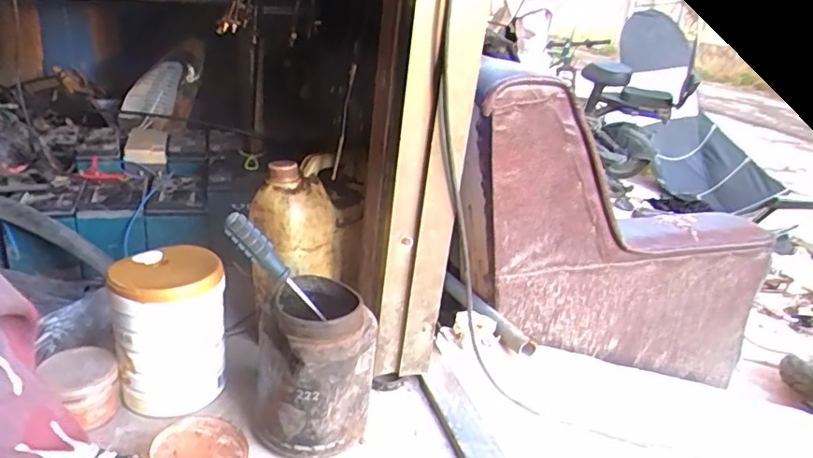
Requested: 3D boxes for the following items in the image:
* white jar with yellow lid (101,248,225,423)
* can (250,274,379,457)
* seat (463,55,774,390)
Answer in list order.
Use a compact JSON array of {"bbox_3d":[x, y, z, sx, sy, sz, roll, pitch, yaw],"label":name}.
[{"bbox_3d":[-0.292,0.126,0.690,0.121,0.171,0.108,-5,26,-24],"label":"white jar with yellow lid"},{"bbox_3d":[-0.108,0.161,0.653,0.131,0.169,0.138,4,23,-6],"label":"can"},{"bbox_3d":[0.396,0.051,1.082,0.864,0.414,0.120,33,11,-27],"label":"seat"}]

